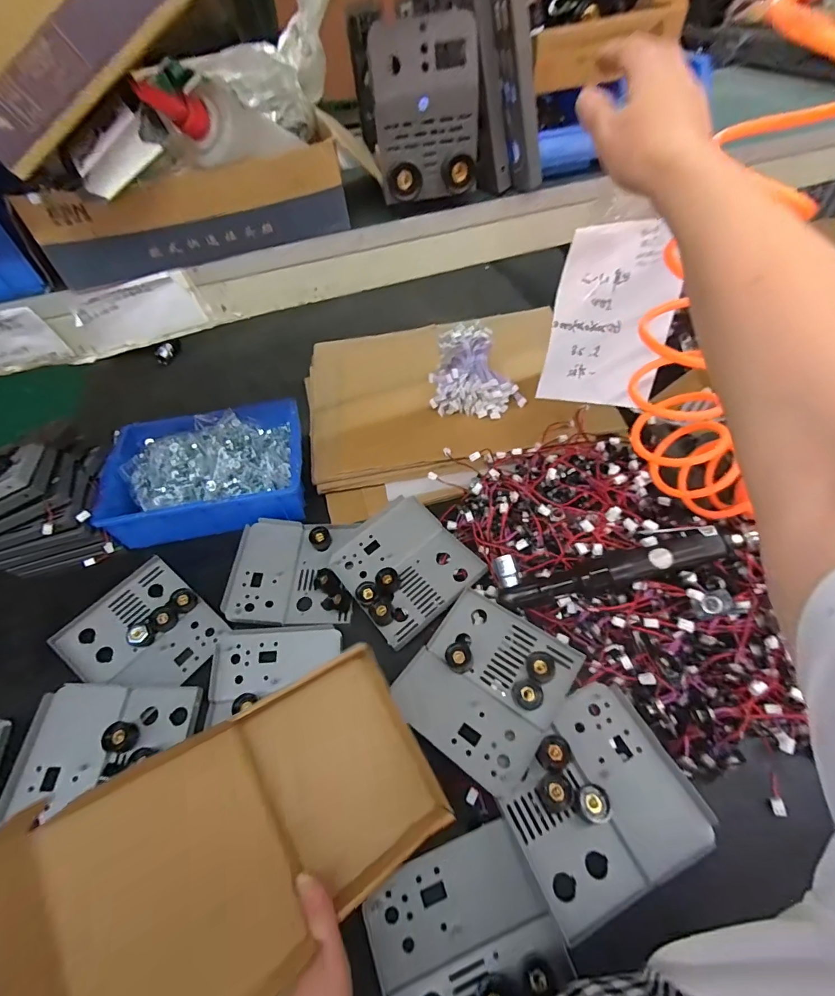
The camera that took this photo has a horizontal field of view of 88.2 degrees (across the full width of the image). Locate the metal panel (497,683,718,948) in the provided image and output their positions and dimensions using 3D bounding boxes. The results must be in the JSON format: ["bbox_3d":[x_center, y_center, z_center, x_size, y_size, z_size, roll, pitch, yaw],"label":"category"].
[{"bbox_3d":[0.170,0.284,0.415,0.170,0.023,0.150,-21,55,-14],"label":"metal panel"}]

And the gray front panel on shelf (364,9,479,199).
[{"bbox_3d":[0.009,-0.320,0.359,0.083,0.109,0.024,-11,53,-7],"label":"gray front panel on shelf"}]

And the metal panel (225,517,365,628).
[{"bbox_3d":[-0.168,0.097,0.593,0.160,0.030,0.148,0,53,1],"label":"metal panel"}]

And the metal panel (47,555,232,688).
[{"bbox_3d":[-0.343,0.168,0.539,0.161,0.029,0.146,29,58,21],"label":"metal panel"}]

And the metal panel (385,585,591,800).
[{"bbox_3d":[0.076,0.198,0.474,0.156,0.029,0.166,32,60,23],"label":"metal panel"}]

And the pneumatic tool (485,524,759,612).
[{"bbox_3d":[0.214,0.076,0.497,0.249,0.035,0.062,-16,51,14],"label":"pneumatic tool"}]

